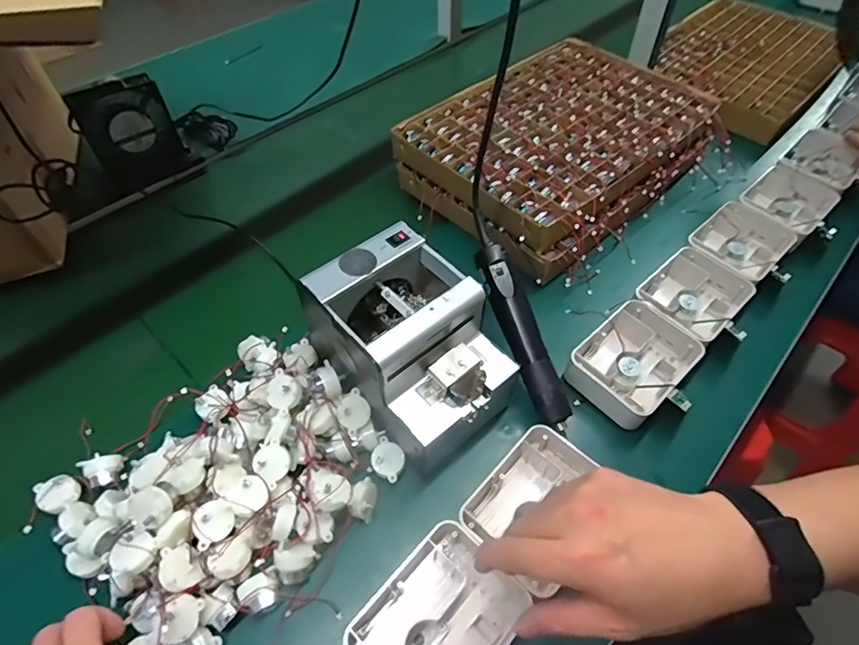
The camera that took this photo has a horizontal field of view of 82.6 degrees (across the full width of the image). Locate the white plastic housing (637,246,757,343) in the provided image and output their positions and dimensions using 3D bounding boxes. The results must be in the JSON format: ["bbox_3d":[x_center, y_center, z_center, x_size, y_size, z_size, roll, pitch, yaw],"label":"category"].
[{"bbox_3d":[0.318,-0.028,0.600,0.122,0.051,0.101,-36,60,-24],"label":"white plastic housing"}]

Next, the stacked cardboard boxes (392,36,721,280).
[{"bbox_3d":[0.191,-0.265,0.737,0.412,0.091,0.319,-36,60,-24],"label":"stacked cardboard boxes"}]

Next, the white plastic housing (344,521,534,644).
[{"bbox_3d":[0.009,0.241,0.394,0.099,0.037,0.127,36,61,25],"label":"white plastic housing"}]

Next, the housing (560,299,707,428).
[{"bbox_3d":[0.226,0.044,0.546,0.132,0.050,0.100,-37,60,-24],"label":"housing"}]

